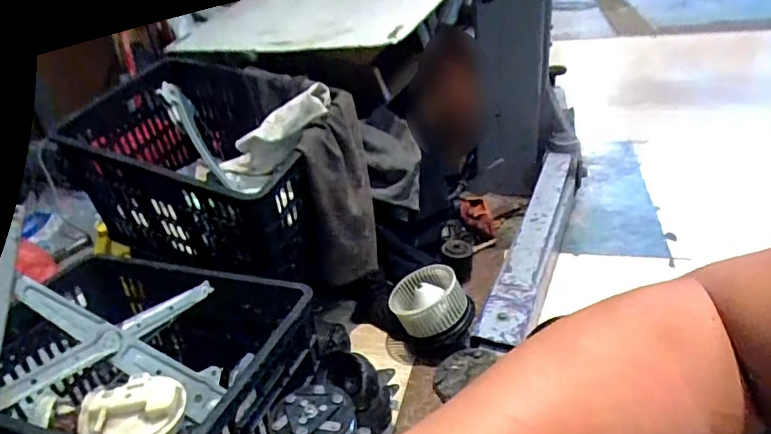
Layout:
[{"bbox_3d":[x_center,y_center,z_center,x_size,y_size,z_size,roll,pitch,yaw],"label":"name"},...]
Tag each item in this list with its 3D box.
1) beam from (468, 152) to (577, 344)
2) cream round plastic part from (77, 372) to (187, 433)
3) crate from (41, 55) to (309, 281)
[{"bbox_3d":[0.367,0.030,1.205,0.093,0.115,0.813,8,31,25],"label":"beam"},{"bbox_3d":[-0.315,0.244,0.645,0.118,0.034,0.109,-23,32,-28],"label":"cream round plastic part"},{"bbox_3d":[-0.341,-0.095,1.023,0.493,0.326,0.347,7,31,23],"label":"crate"}]

